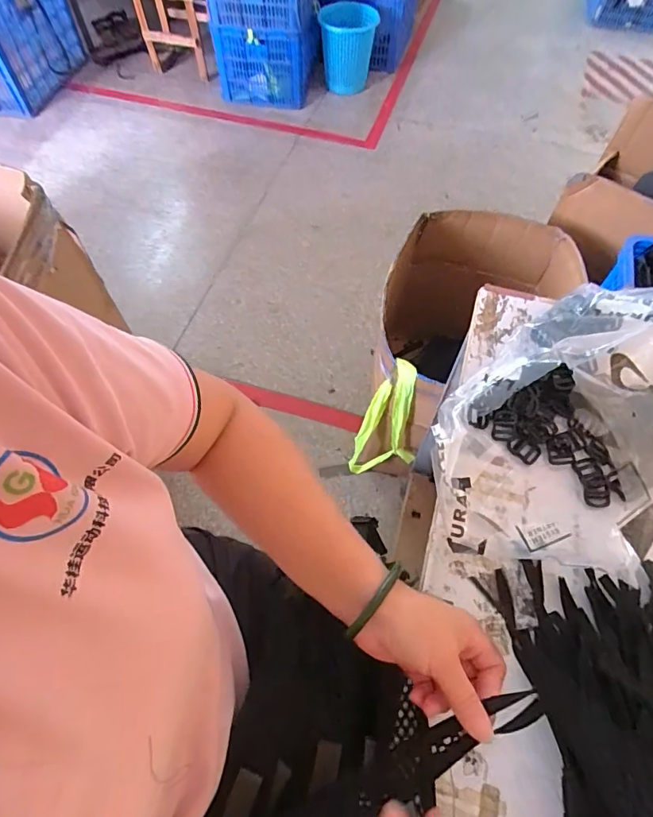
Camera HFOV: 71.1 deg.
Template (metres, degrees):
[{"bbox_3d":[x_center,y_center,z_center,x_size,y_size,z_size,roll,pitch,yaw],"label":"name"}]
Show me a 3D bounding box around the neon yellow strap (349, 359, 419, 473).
[{"bbox_3d":[0.132,0.041,1.044,0.150,0.392,0.080,3,61,1],"label":"neon yellow strap"}]

